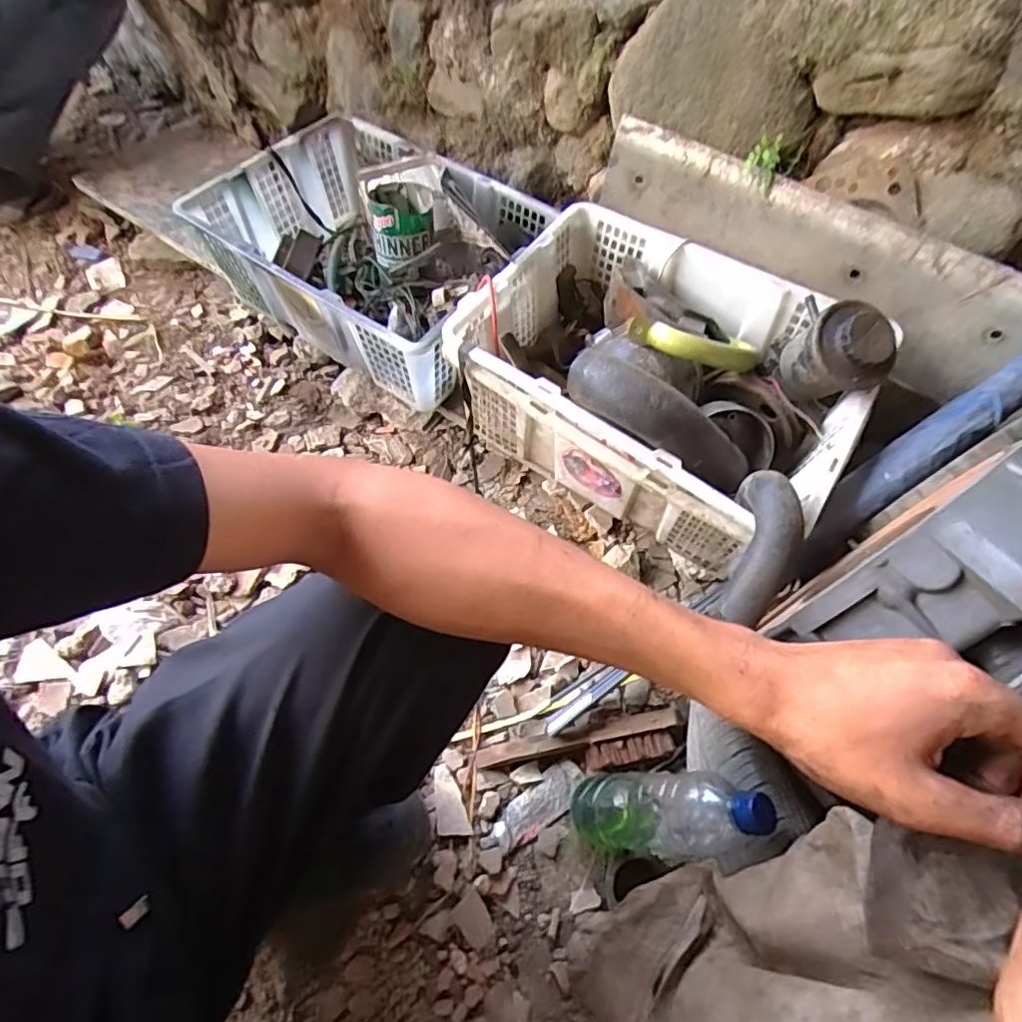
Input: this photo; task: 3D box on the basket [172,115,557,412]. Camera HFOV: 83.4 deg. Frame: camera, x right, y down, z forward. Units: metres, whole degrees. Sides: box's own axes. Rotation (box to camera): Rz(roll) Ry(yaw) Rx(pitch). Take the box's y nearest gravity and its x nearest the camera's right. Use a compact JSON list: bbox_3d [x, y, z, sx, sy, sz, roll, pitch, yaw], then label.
[{"bbox_3d":[-0.216,-0.402,0.913,0.521,0.191,0.358,33,62,21],"label":"basket"}]

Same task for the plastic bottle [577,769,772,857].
[{"bbox_3d":[0.144,0.288,0.548,0.060,0.231,0.067,26,51,-25],"label":"plastic bottle"}]

